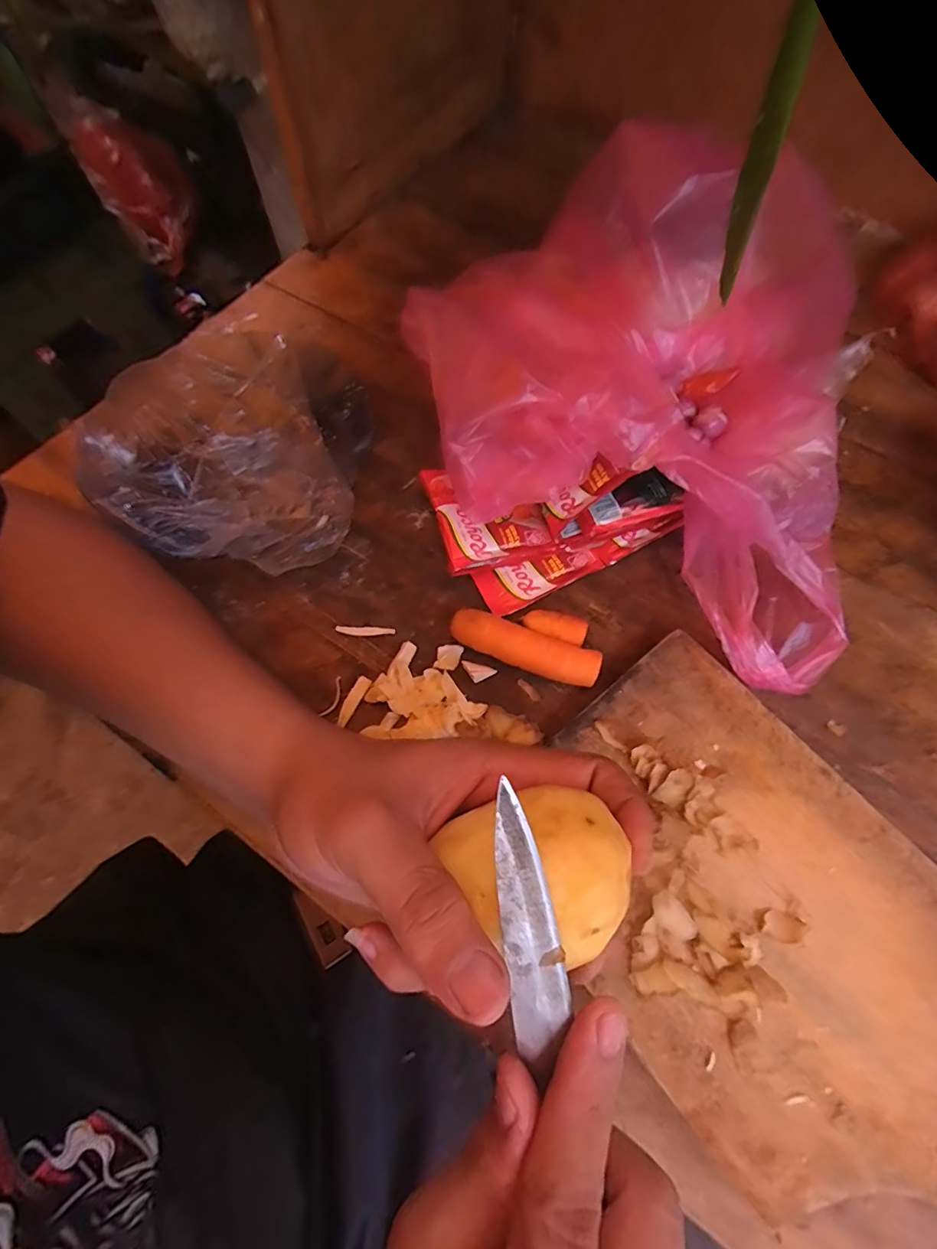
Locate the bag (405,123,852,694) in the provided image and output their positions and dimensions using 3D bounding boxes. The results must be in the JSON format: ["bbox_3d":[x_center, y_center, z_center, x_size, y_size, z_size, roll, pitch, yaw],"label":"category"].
[{"bbox_3d":[0.117,-0.143,0.308,0.302,0.117,0.251,29,69,13],"label":"bag"}]

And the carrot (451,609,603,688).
[{"bbox_3d":[0.032,0.014,0.288,0.084,0.023,0.023,17,67,8],"label":"carrot"}]

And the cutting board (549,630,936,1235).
[{"bbox_3d":[0.149,0.151,0.229,0.156,0.021,0.284,-34,70,-14],"label":"cutting board"}]

